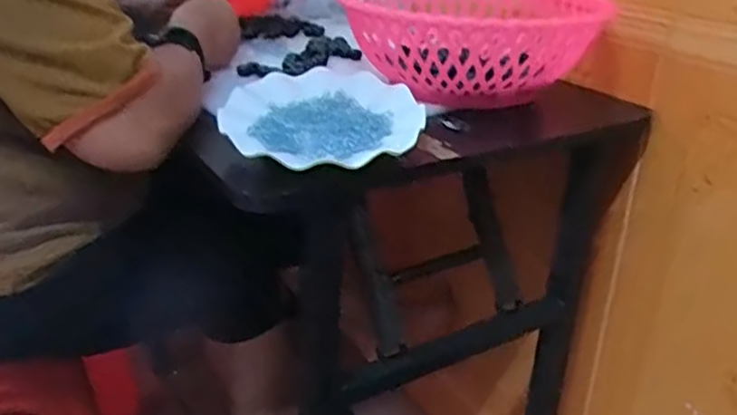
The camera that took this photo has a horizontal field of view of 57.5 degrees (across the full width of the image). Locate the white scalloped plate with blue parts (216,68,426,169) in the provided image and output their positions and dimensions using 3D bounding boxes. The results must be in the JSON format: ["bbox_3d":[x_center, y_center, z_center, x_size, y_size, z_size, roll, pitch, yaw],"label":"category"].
[{"bbox_3d":[-0.046,-0.089,0.646,0.179,0.040,0.189,1,26,0],"label":"white scalloped plate with blue parts"}]

